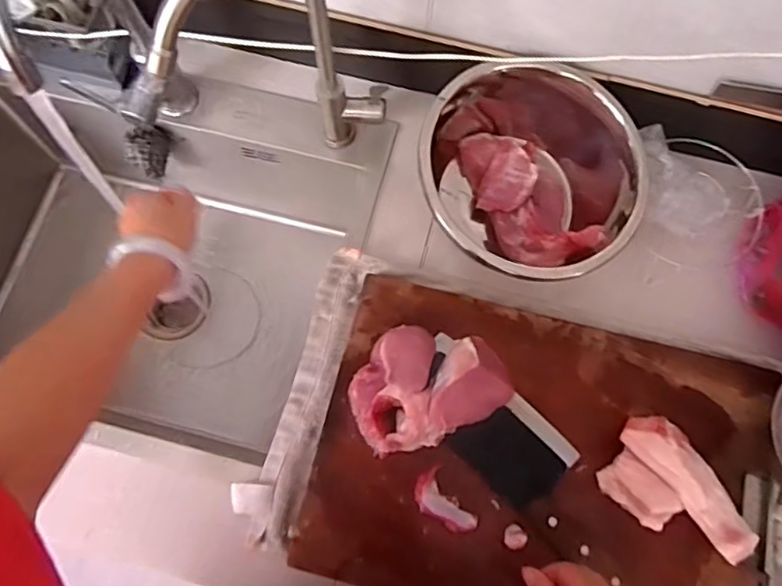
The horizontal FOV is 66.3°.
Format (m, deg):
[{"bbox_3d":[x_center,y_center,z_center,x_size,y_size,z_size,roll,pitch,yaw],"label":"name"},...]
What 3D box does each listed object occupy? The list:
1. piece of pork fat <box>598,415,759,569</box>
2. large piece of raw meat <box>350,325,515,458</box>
[{"bbox_3d":[0.274,0.188,0.560,0.152,0.044,0.092,43,78,11],"label":"piece of pork fat"},{"bbox_3d":[0.034,0.087,0.596,0.152,0.040,0.113,-25,75,-8],"label":"large piece of raw meat"}]

